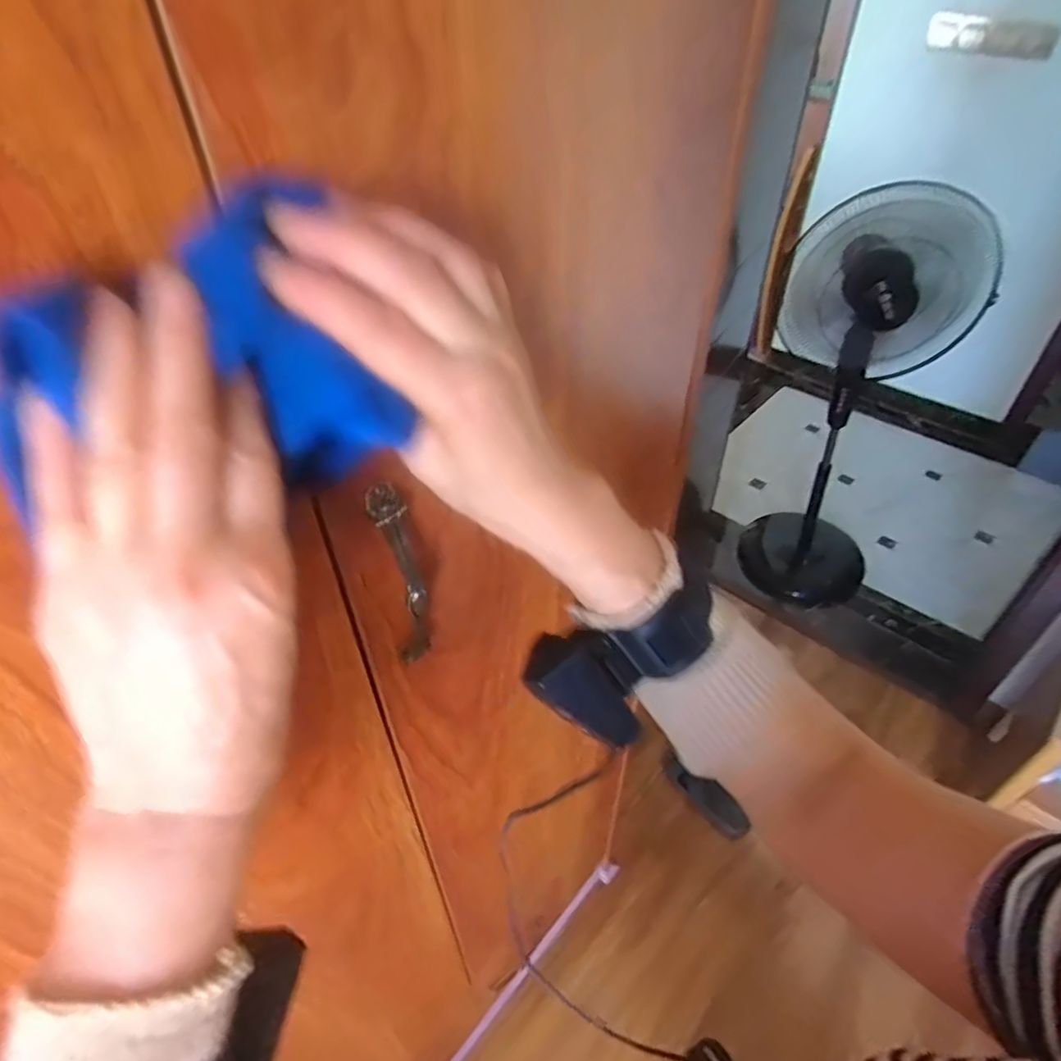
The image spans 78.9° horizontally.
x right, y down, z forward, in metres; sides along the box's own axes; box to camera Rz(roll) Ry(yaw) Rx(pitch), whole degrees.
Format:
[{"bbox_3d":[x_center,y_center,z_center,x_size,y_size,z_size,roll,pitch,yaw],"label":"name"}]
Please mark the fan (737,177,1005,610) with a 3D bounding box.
[{"bbox_3d":[0.786,-0.266,1.692,0.425,1.223,0.599,22,48,22],"label":"fan"}]

